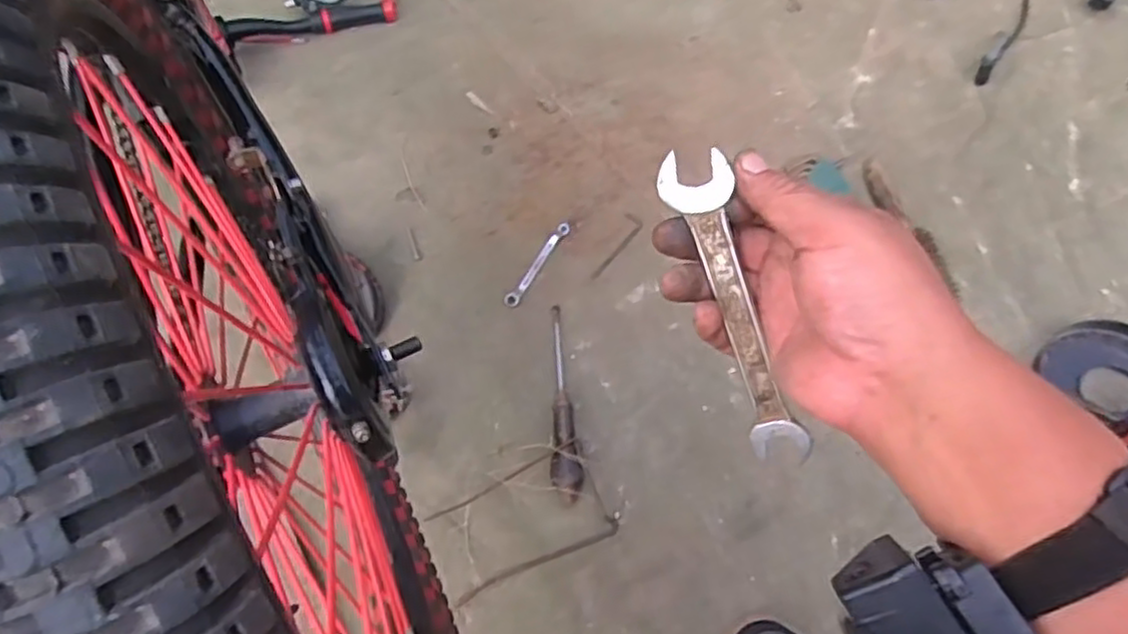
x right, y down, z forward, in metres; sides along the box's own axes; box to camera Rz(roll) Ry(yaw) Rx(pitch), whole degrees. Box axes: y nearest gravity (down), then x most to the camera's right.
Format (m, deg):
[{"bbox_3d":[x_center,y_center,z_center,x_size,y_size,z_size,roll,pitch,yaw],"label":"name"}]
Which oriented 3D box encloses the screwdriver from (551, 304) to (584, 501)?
[{"bbox_3d":[0.000,0.091,0.823,0.032,0.025,0.236,-3,61,0],"label":"screwdriver"}]

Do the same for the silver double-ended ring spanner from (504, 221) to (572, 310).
[{"bbox_3d":[-0.032,-0.066,0.905,0.019,0.008,0.131,31,67,17],"label":"silver double-ended ring spanner"}]

